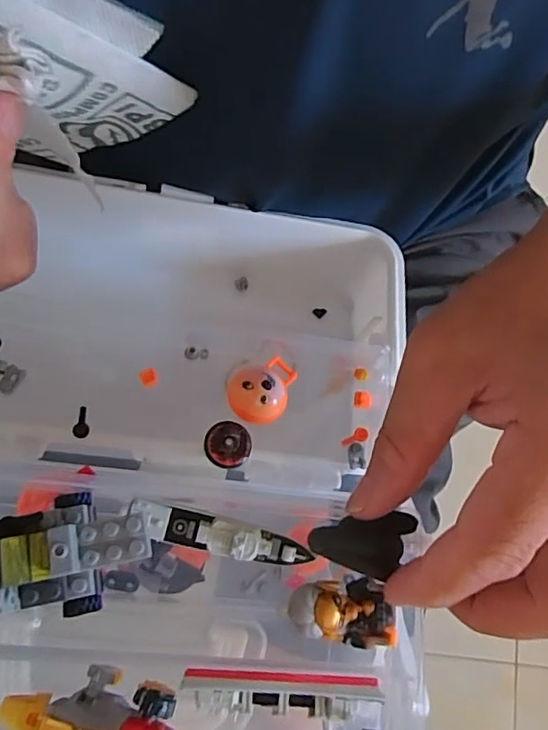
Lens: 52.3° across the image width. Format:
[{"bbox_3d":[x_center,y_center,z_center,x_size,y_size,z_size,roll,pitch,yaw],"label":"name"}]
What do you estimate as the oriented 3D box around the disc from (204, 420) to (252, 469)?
[{"bbox_3d":[-0.023,0.039,0.275,0.022,0.006,0.023,0,78,-1],"label":"disc"}]

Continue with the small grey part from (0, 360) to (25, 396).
[{"bbox_3d":[-0.129,0.006,0.269,0.012,0.008,0.014,23,79,4],"label":"small grey part"}]

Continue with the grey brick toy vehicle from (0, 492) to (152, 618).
[{"bbox_3d":[-0.089,0.069,0.196,0.088,0.023,0.039,-6,78,-2],"label":"grey brick toy vehicle"}]

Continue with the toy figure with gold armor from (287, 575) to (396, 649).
[{"bbox_3d":[0.027,0.095,0.218,0.042,0.013,0.023,14,78,2],"label":"toy figure with gold armor"}]

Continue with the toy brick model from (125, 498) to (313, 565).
[{"bbox_3d":[-0.021,0.069,0.224,0.073,0.010,0.013,13,78,2],"label":"toy brick model"}]

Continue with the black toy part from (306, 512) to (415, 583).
[{"bbox_3d":[0.035,0.072,0.222,0.041,0.008,0.022,0,78,9],"label":"black toy part"}]

